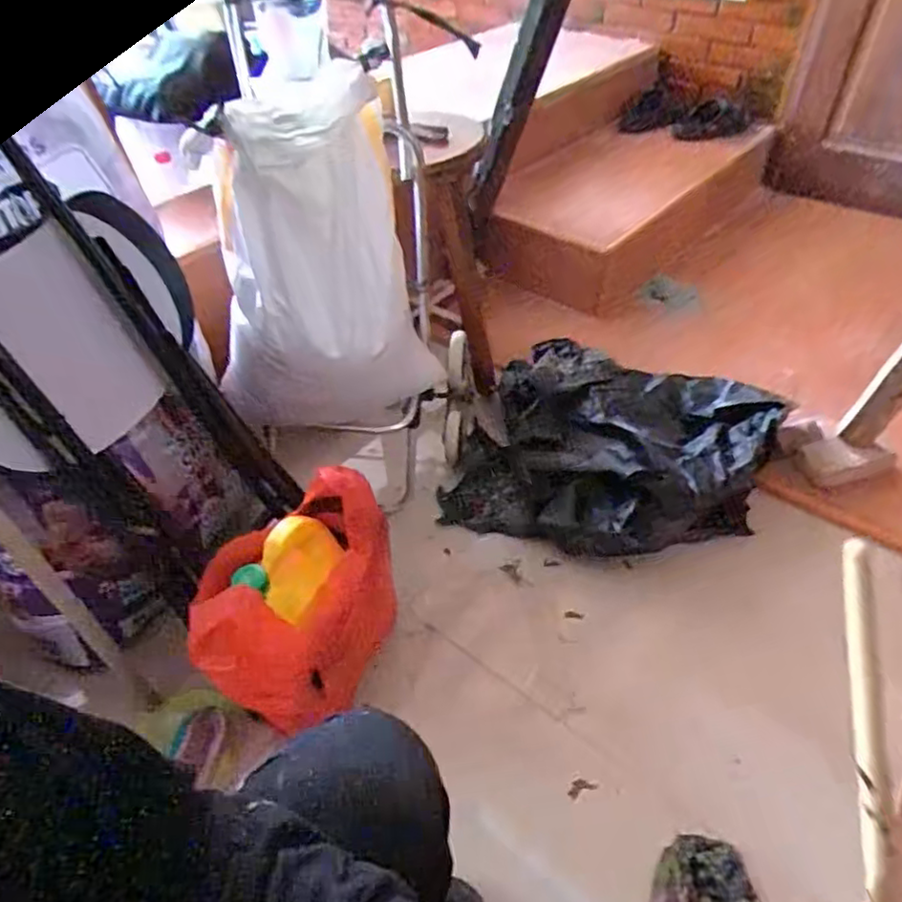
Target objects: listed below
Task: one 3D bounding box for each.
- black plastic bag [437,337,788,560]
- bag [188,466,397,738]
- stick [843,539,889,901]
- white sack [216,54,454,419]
[{"bbox_3d":[0.296,-0.008,1.238,0.515,0.137,0.479,19,47,20],"label":"black plastic bag"},{"bbox_3d":[-0.170,0.186,0.812,0.158,0.213,0.250,20,48,21],"label":"bag"},{"bbox_3d":[0.118,0.111,0.183,0.008,0.188,0.005,-19,16,-17],"label":"stick"},{"bbox_3d":[-0.189,-0.265,1.019,0.259,0.464,0.291,15,46,16],"label":"white sack"}]

